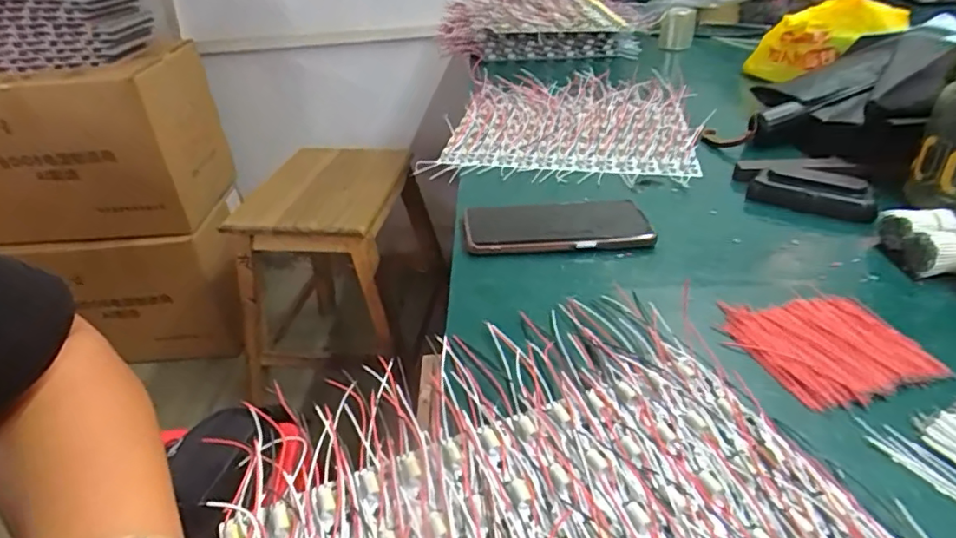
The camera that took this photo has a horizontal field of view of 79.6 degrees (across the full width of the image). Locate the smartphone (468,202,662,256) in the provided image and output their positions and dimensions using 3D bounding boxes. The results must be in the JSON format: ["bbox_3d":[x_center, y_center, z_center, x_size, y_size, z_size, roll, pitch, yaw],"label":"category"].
[{"bbox_3d":[0.069,-0.039,0.515,0.161,0.011,0.069,-2,35,-1],"label":"smartphone"}]

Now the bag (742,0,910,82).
[{"bbox_3d":[0.480,-0.328,0.808,0.201,0.093,0.100,-16,27,29],"label":"bag"}]

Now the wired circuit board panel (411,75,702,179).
[{"bbox_3d":[0.116,-0.190,0.725,0.289,0.027,0.262,5,39,14],"label":"wired circuit board panel"}]

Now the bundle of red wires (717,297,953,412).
[{"bbox_3d":[0.231,0.049,0.377,0.109,0.008,0.091,-4,35,-4],"label":"bundle of red wires"}]

